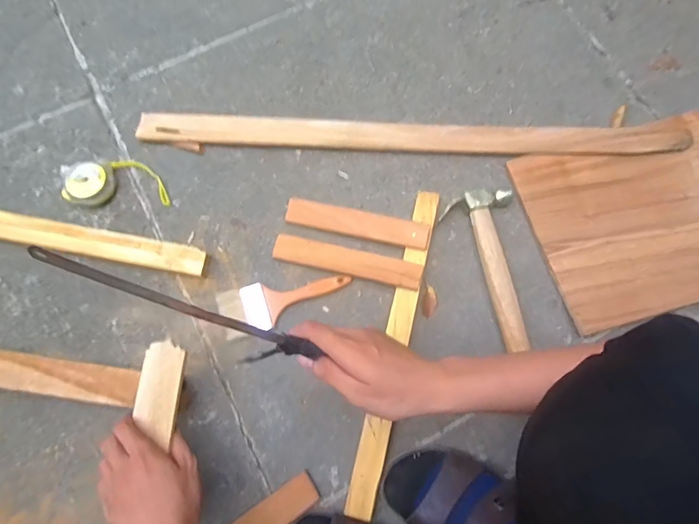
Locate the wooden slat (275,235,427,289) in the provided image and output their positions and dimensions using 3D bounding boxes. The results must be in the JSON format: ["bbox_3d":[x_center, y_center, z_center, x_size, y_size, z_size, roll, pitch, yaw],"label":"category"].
[{"bbox_3d":[-0.003,-0.001,0.606,0.211,0.007,0.039,13,77,9],"label":"wooden slat"}]

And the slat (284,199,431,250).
[{"bbox_3d":[0.010,-0.056,0.609,0.207,0.008,0.037,12,75,8],"label":"slat"}]

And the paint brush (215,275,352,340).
[{"bbox_3d":[-0.091,0.056,0.606,0.186,0.008,0.067,-13,72,-3],"label":"paint brush"}]

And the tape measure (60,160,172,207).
[{"bbox_3d":[-0.348,-0.123,0.638,0.150,0.034,0.076,-3,72,0],"label":"tape measure"}]

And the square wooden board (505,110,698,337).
[{"bbox_3d":[0.457,-0.072,0.631,0.361,0.019,0.269,-15,76,-6],"label":"square wooden board"}]

